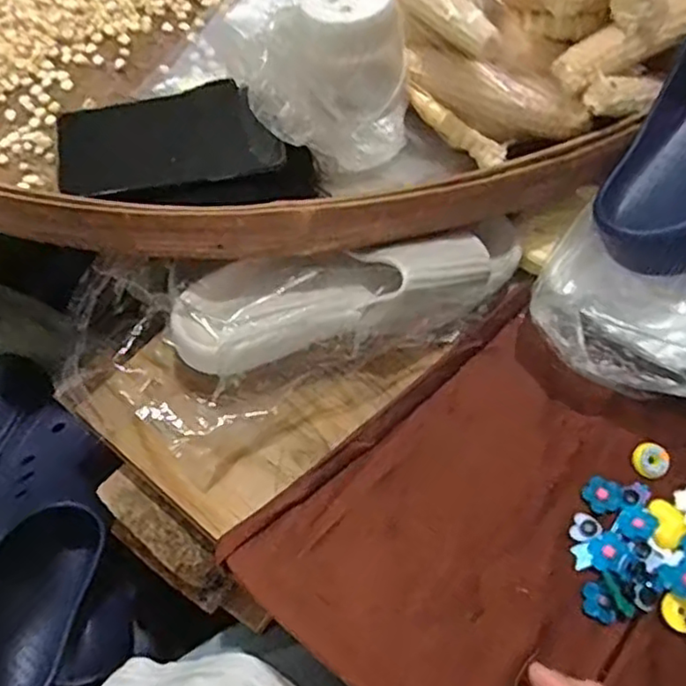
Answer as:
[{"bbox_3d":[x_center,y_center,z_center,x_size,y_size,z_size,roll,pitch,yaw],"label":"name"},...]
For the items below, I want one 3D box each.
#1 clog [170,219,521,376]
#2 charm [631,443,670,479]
[{"bbox_3d":[0.010,-0.033,0.472,0.258,0.090,0.079,-10,64,-8],"label":"clog"},{"bbox_3d":[0.217,0.083,0.464,0.023,0.006,0.026,39,70,17],"label":"charm"}]

